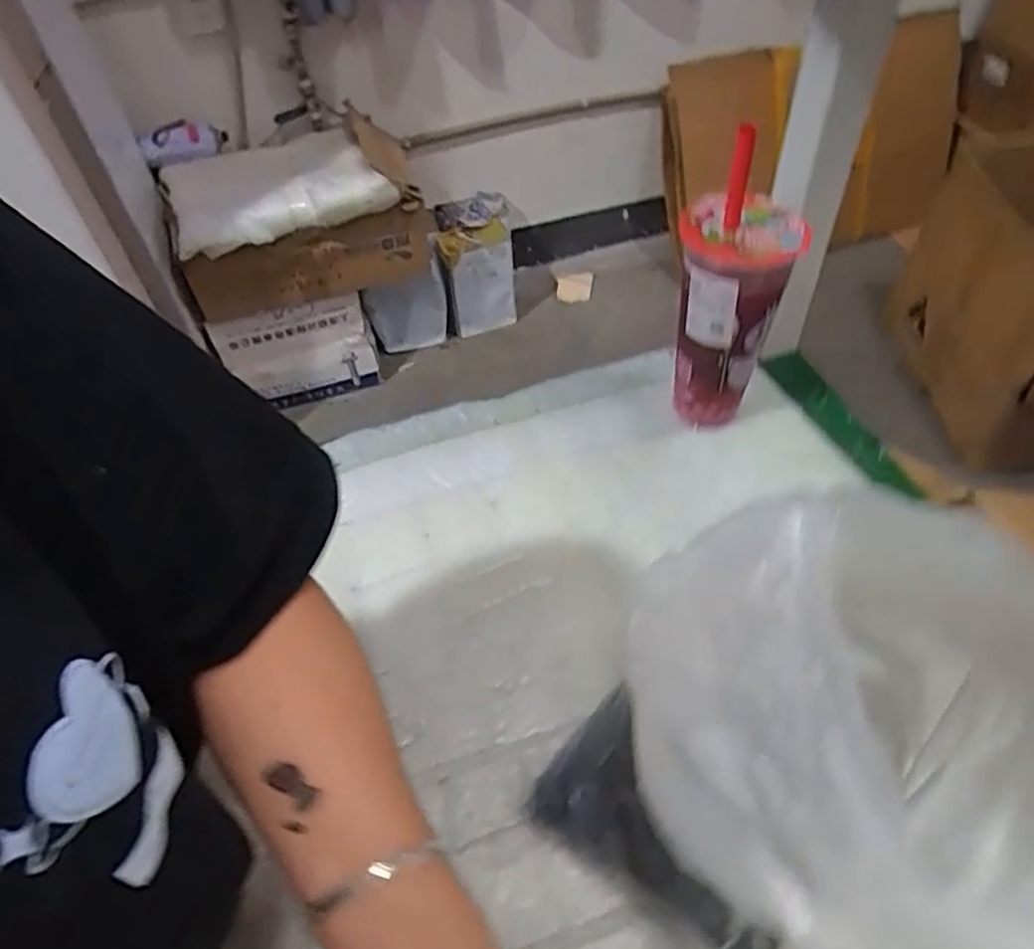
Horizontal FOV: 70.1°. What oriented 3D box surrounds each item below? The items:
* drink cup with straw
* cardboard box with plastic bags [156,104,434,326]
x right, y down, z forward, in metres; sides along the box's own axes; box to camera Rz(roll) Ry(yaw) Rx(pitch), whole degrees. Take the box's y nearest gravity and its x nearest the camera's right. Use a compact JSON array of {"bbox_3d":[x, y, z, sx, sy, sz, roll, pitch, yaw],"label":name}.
[{"bbox_3d":[0.162,-0.130,0.572,0.085,0.228,0.082,14,52,13],"label":"drink cup with straw"},{"bbox_3d":[-0.435,-0.523,1.574,0.518,0.274,0.311,-17,50,-8],"label":"cardboard box with plastic bags"}]

